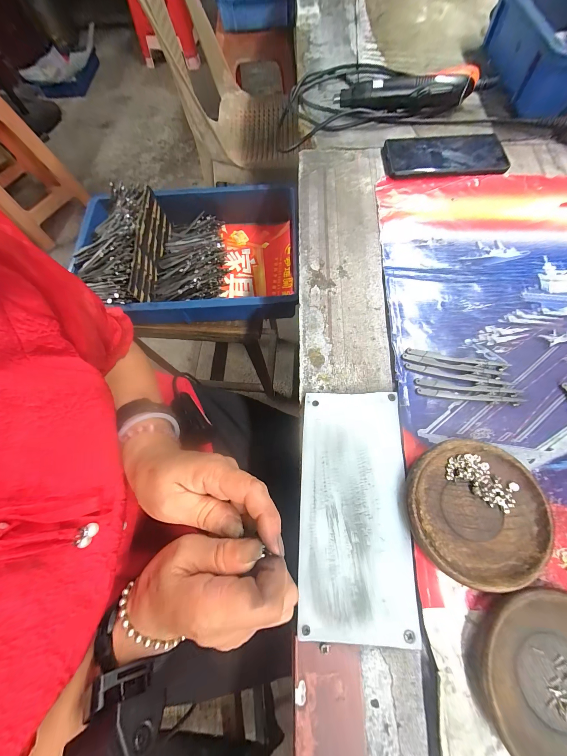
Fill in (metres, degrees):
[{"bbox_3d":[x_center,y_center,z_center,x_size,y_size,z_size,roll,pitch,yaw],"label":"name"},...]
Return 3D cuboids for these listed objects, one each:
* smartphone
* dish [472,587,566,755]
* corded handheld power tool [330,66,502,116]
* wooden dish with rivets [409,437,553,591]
[{"bbox_3d":[0.229,-0.321,0.378,0.163,0.016,0.082,-1,71,1],"label":"smartphone"},{"bbox_3d":[0.198,0.218,0.187,0.109,0.015,0.110,0,71,1],"label":"dish"},{"bbox_3d":[0.202,-0.436,0.401,0.235,0.043,0.043,-5,71,0],"label":"corded handheld power tool"},{"bbox_3d":[0.162,0.111,0.223,0.110,0.018,0.109,0,71,1],"label":"wooden dish with rivets"}]

